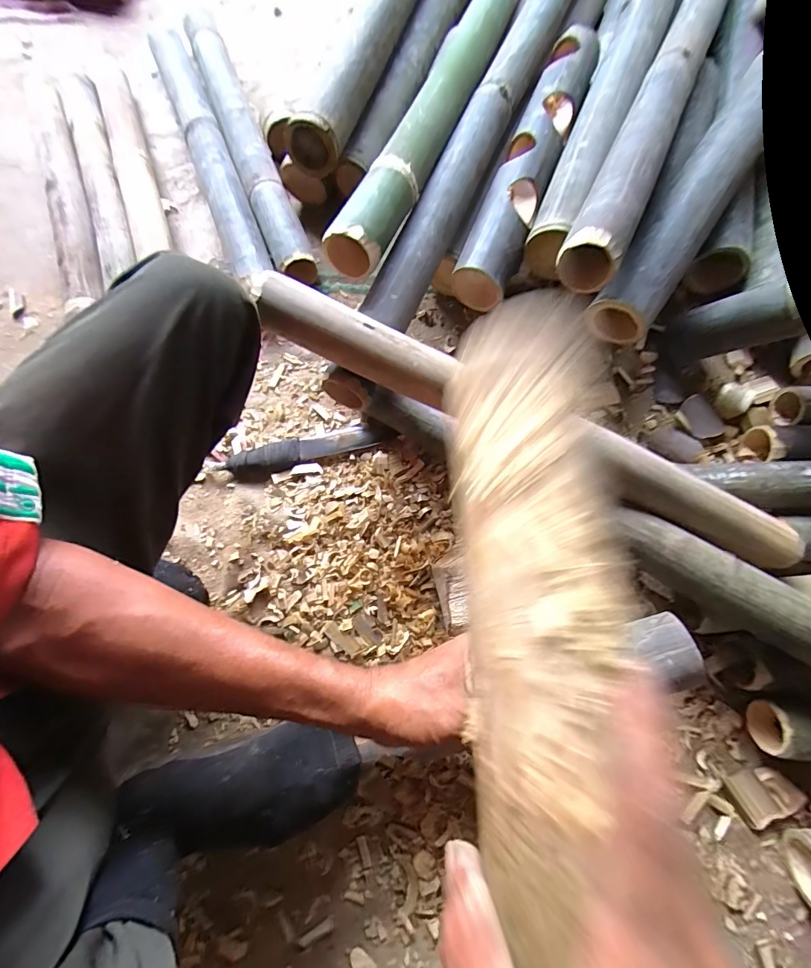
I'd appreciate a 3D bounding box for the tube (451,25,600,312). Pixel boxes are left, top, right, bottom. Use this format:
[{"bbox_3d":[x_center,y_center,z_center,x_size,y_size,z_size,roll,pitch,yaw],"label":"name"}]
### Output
[{"bbox_3d":[0.190,-0.497,0.631,0.081,0.069,0.497,21,76,7],"label":"tube"}]

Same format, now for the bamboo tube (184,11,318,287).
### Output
[{"bbox_3d":[-0.285,-0.614,0.723,0.066,0.066,0.632,-22,75,-4],"label":"bamboo tube"}]

